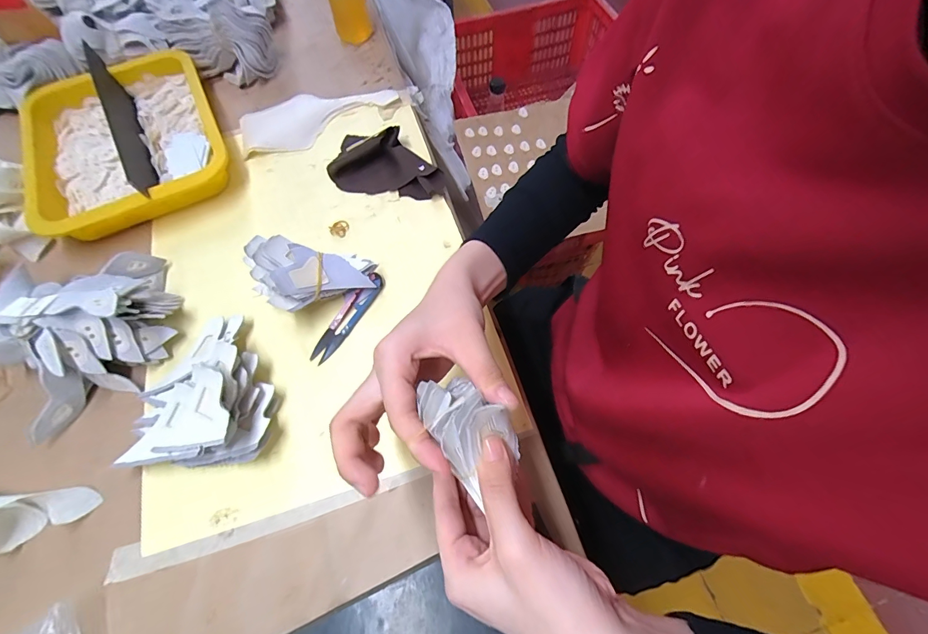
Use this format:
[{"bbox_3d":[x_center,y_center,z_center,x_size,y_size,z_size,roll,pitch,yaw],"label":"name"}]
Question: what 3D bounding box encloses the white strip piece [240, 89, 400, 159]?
[{"bbox_3d":[-0.187,-0.259,0.520,0.195,0.014,0.087,-32,67,-13],"label":"white strip piece"}]

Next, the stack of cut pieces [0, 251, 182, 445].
[{"bbox_3d":[-0.333,0.007,0.361,0.132,0.060,0.139,-30,66,-12],"label":"stack of cut pieces"}]

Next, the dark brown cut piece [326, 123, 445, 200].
[{"bbox_3d":[-0.086,-0.181,0.464,0.131,0.028,0.084,9,64,6],"label":"dark brown cut piece"}]

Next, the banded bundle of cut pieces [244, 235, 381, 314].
[{"bbox_3d":[-0.138,-0.035,0.372,0.099,0.061,0.055,-4,63,0],"label":"banded bundle of cut pieces"}]

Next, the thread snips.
[{"bbox_3d":[-0.111,-0.001,0.388,0.022,0.013,0.100,27,68,15],"label":"thread snips"}]

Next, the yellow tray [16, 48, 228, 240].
[{"bbox_3d":[-0.392,-0.203,0.480,0.198,0.052,0.262,-26,65,-11],"label":"yellow tray"}]

